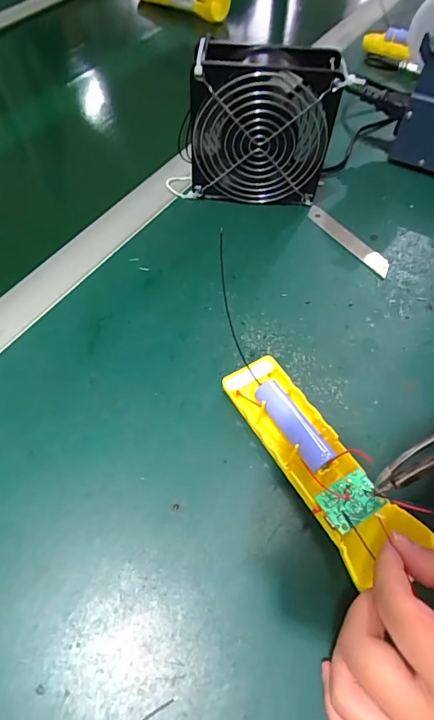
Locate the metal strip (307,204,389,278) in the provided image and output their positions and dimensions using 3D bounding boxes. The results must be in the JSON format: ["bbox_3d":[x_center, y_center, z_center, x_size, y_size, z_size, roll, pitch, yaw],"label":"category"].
[{"bbox_3d":[0.124,-0.115,0.405,0.018,0.004,0.097,-40,72,-14],"label":"metal strip"}]

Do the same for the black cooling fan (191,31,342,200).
[{"bbox_3d":[0.034,-0.203,0.384,0.134,0.127,0.049,-1,58,-2],"label":"black cooling fan"}]

